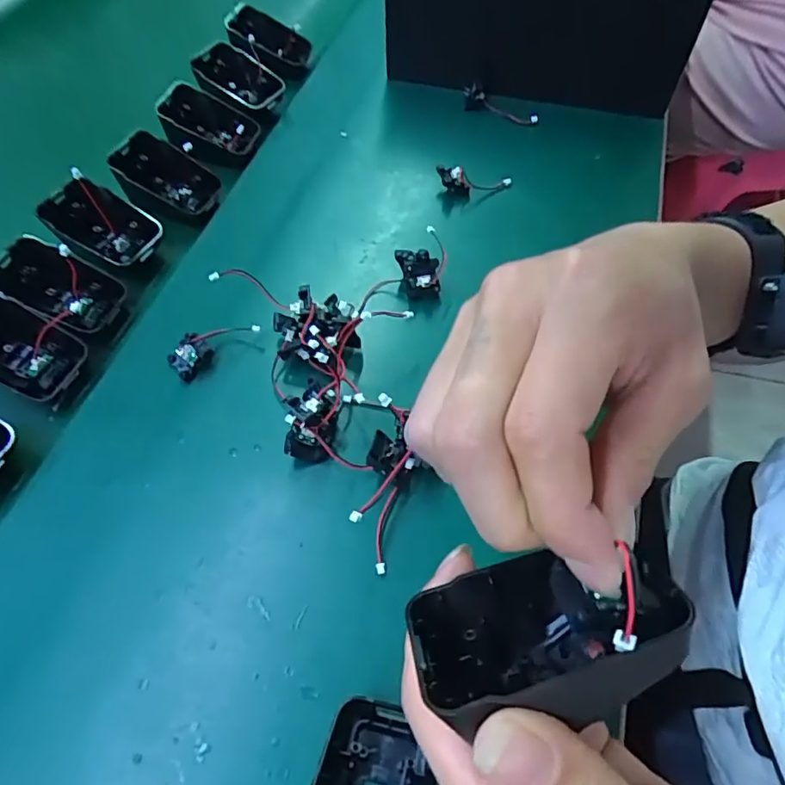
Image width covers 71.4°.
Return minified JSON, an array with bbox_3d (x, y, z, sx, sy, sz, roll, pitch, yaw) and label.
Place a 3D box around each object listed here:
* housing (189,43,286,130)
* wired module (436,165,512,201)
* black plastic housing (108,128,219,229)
[{"bbox_3d":[-0.128,-0.257,0.454,0.075,0.022,0.051,37,63,0],"label":"housing"},{"bbox_3d":[0.058,-0.149,0.387,0.052,0.017,0.016,4,58,6],"label":"wired module"},{"bbox_3d":[-0.162,-0.153,0.394,0.070,0.021,0.044,32,72,-19],"label":"black plastic housing"}]

